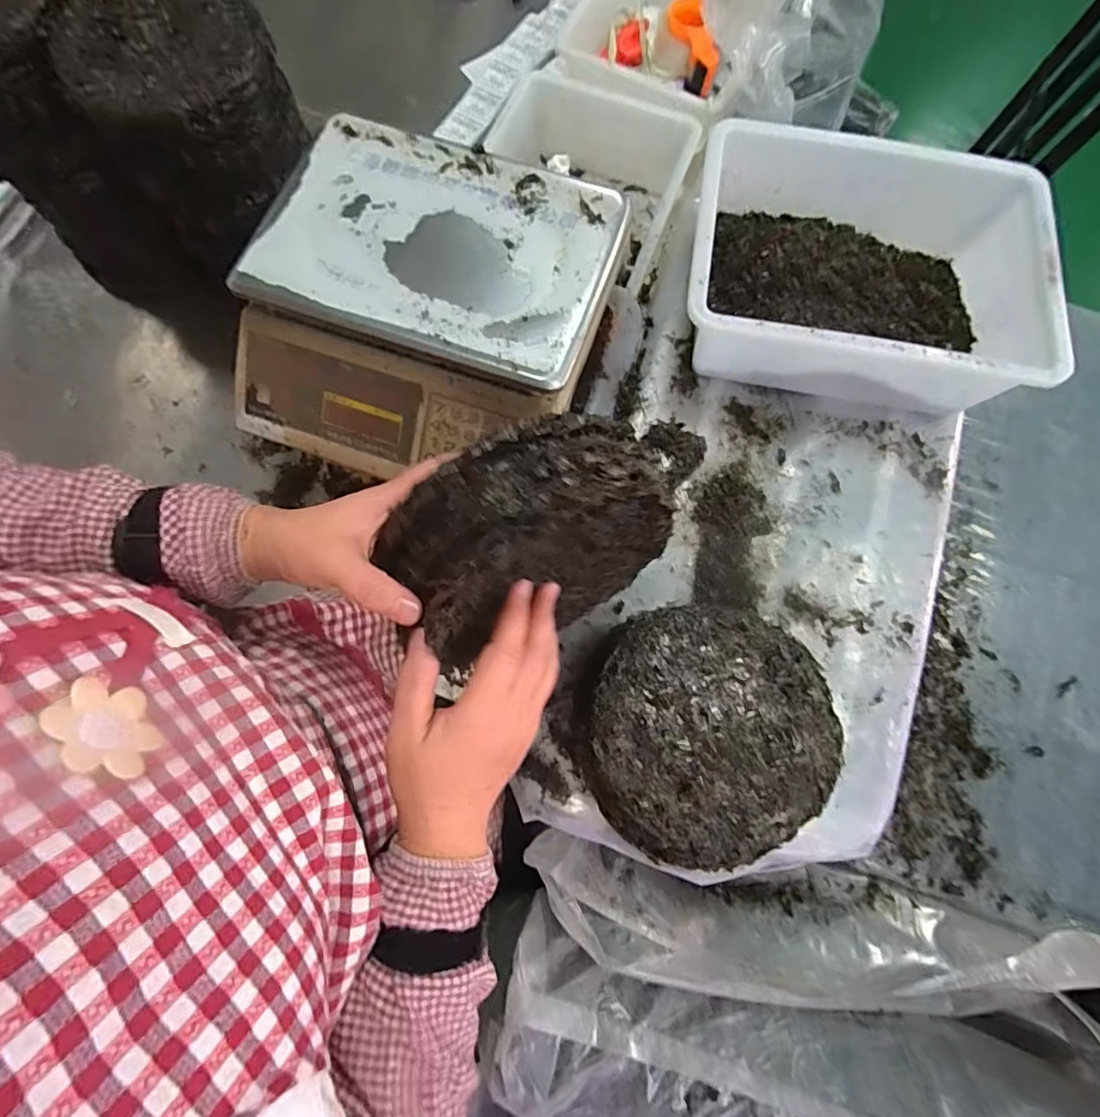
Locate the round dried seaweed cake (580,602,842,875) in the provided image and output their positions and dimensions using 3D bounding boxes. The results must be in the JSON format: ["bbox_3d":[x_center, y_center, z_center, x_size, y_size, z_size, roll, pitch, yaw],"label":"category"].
[{"bbox_3d":[0.129,0.155,0.473,0.189,0.088,0.219,17,76,3],"label":"round dried seaweed cake"}]

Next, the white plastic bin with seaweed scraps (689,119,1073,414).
[{"bbox_3d":[0.330,-0.317,0.581,0.351,0.108,0.284,10,76,2],"label":"white plastic bin with seaweed scraps"}]

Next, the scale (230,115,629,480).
[{"bbox_3d":[-0.120,-0.252,0.527,0.331,0.098,0.327,17,76,3],"label":"scale"}]

